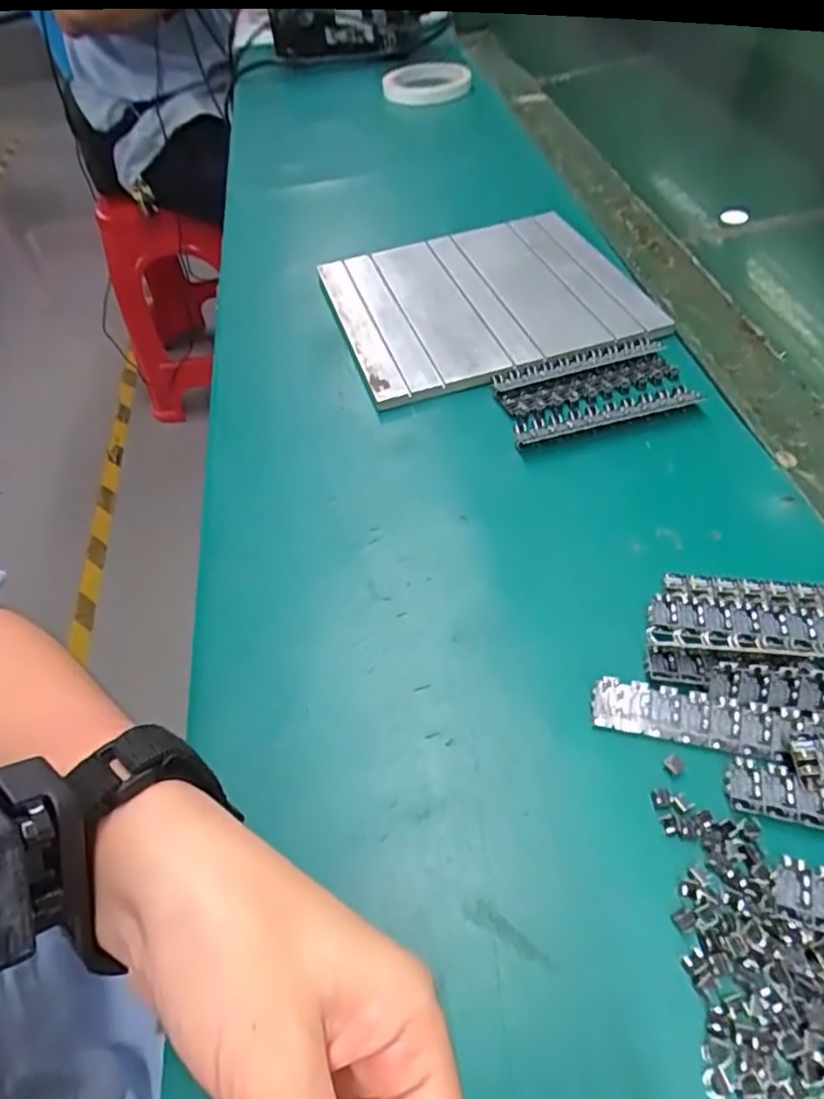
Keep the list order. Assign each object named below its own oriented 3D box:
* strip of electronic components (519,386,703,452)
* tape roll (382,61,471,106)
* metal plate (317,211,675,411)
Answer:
[{"bbox_3d":[0.112,-0.079,0.374,0.111,0.004,0.025,-13,51,-5],"label":"strip of electronic components"},{"bbox_3d":[0.014,-0.571,0.796,0.106,0.022,0.111,-3,50,4],"label":"tape roll"},{"bbox_3d":[0.047,-0.181,0.456,0.198,0.015,0.182,-16,51,-7],"label":"metal plate"}]

